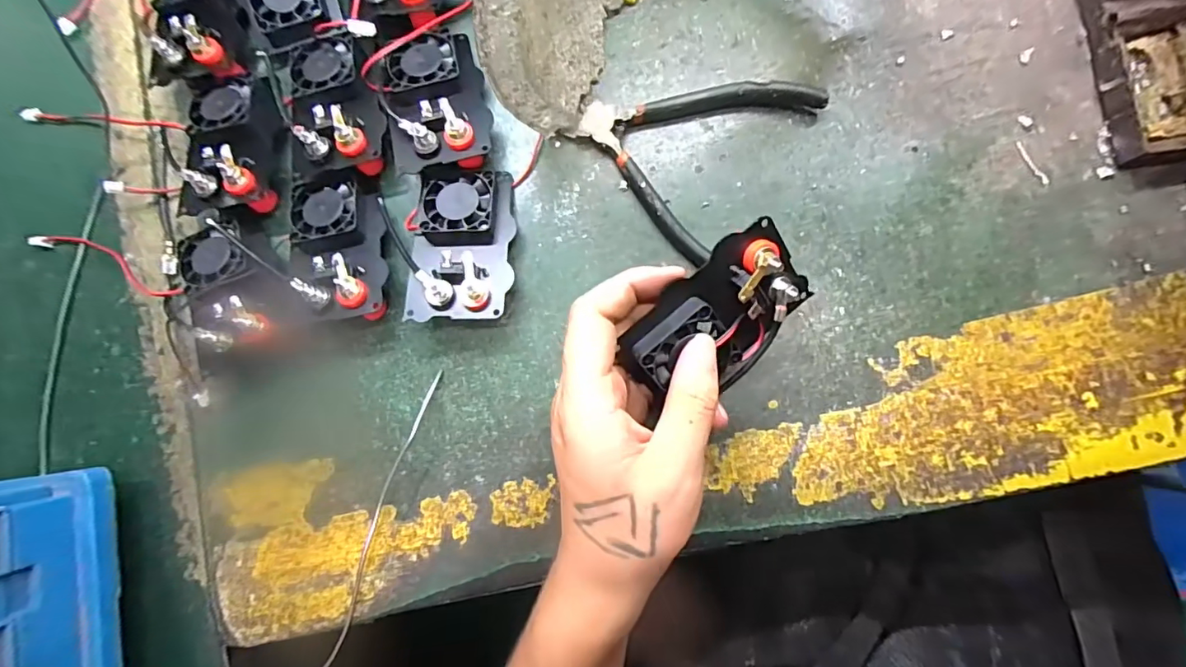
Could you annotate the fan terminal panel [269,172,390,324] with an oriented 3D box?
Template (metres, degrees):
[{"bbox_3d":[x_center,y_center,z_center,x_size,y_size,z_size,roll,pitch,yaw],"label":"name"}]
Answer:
[{"bbox_3d":[-0.149,-0.050,0.286,0.057,0.031,0.083,-4,85,5],"label":"fan terminal panel"}]

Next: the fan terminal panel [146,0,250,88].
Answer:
[{"bbox_3d":[-0.240,-0.195,0.304,0.055,0.023,0.086,-14,84,4],"label":"fan terminal panel"}]

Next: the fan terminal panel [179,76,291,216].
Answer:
[{"bbox_3d":[-0.211,-0.114,0.297,0.060,0.030,0.081,-10,84,5],"label":"fan terminal panel"}]

